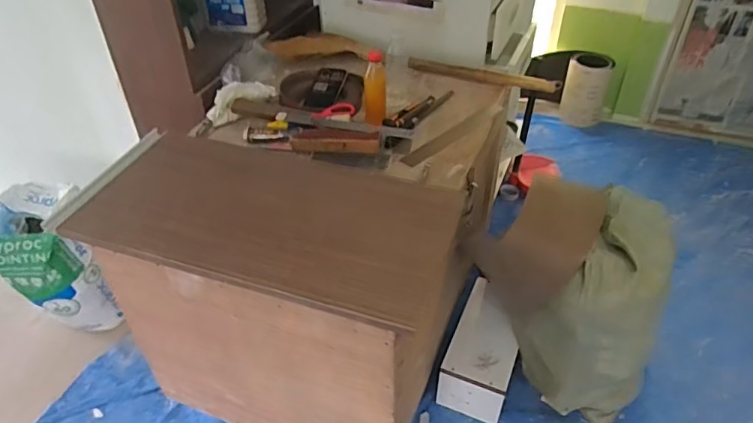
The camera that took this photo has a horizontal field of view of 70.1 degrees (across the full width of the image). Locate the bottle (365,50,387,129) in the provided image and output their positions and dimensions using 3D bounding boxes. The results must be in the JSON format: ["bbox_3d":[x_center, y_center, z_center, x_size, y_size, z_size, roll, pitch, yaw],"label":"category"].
[{"bbox_3d":[-0.003,-0.287,1.243,0.049,0.154,0.052,2,40,4],"label":"bottle"}]

